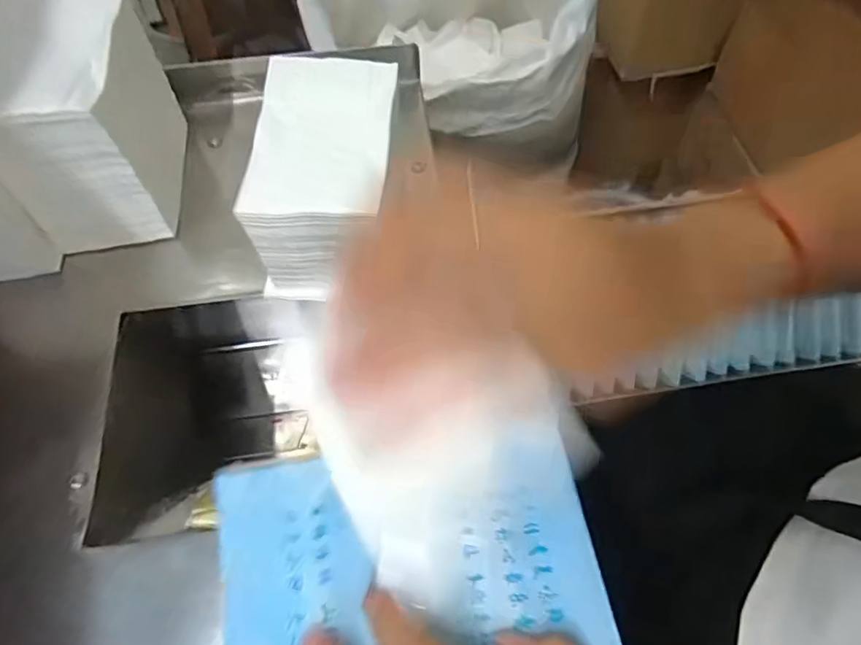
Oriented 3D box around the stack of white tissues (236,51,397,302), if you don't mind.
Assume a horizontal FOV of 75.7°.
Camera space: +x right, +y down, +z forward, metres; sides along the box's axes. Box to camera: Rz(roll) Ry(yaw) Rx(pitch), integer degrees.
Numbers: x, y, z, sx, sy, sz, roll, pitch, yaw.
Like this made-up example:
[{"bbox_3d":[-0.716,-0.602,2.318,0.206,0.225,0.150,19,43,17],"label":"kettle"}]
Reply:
[{"bbox_3d":[-0.051,-0.082,0.291,0.080,0.061,0.126,2,59,4],"label":"stack of white tissues"}]

